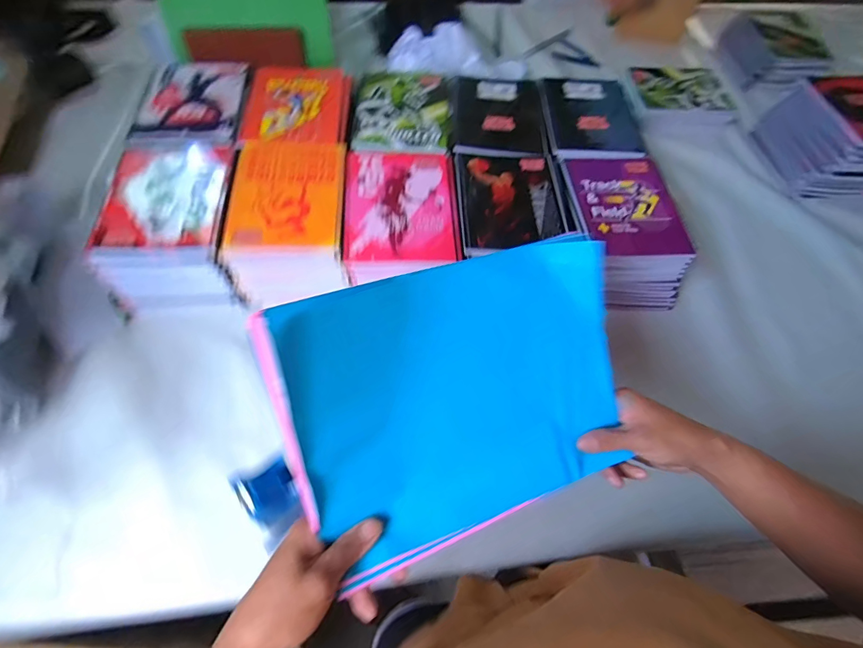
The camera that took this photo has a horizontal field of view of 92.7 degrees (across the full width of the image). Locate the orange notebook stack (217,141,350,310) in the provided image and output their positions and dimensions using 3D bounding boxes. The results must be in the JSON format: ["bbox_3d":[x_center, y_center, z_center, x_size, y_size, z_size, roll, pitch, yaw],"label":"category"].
[{"bbox_3d":[-0.202,-0.152,0.605,0.156,0.094,0.217,-3,63,-3],"label":"orange notebook stack"}]

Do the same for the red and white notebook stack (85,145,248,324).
[{"bbox_3d":[-0.362,-0.139,0.590,0.165,0.102,0.219,-5,63,-5],"label":"red and white notebook stack"}]

